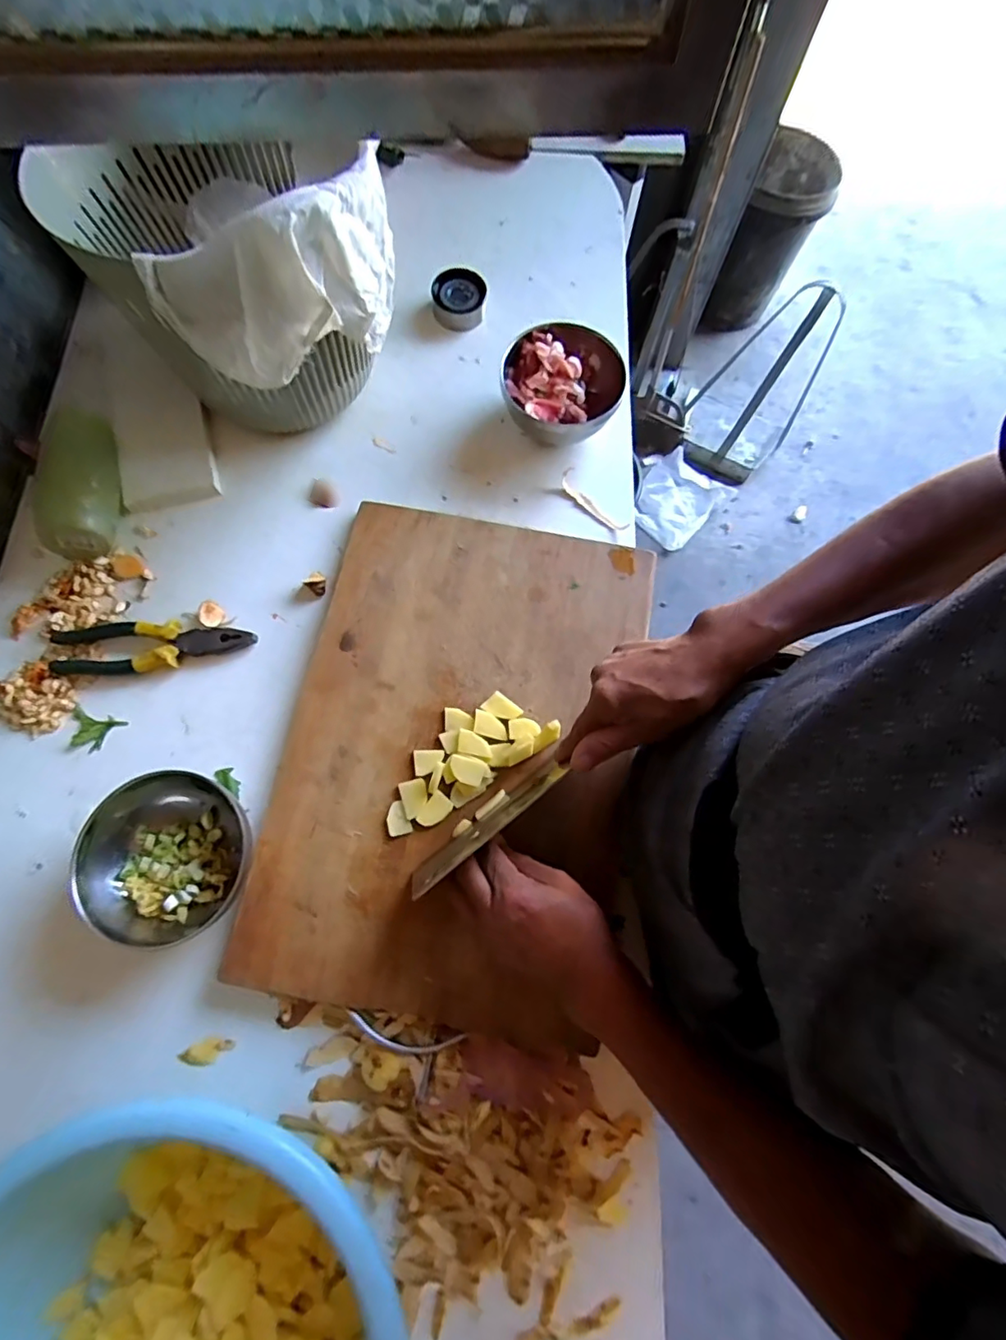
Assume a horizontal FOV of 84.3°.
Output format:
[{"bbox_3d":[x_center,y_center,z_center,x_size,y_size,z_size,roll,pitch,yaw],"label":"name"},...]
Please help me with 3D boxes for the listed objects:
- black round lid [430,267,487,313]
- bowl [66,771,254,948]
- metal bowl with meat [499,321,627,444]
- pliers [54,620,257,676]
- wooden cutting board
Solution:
[{"bbox_3d":[-0.053,-0.477,0.693,0.064,0.015,0.061,0,76,0],"label":"black round lid"},{"bbox_3d":[-0.299,0.167,0.497,0.125,0.060,0.135,1,74,-2],"label":"bowl"},{"bbox_3d":[0.064,-0.315,0.641,0.132,0.074,0.140,1,74,-2],"label":"metal bowl with meat"},{"bbox_3d":[-0.359,-0.025,0.571,0.198,0.018,0.053,-5,74,-3],"label":"pliers"},{"bbox_3d":[-0.042,0.069,0.548,0.329,0.031,0.484,11,74,1],"label":"wooden cutting board"}]

